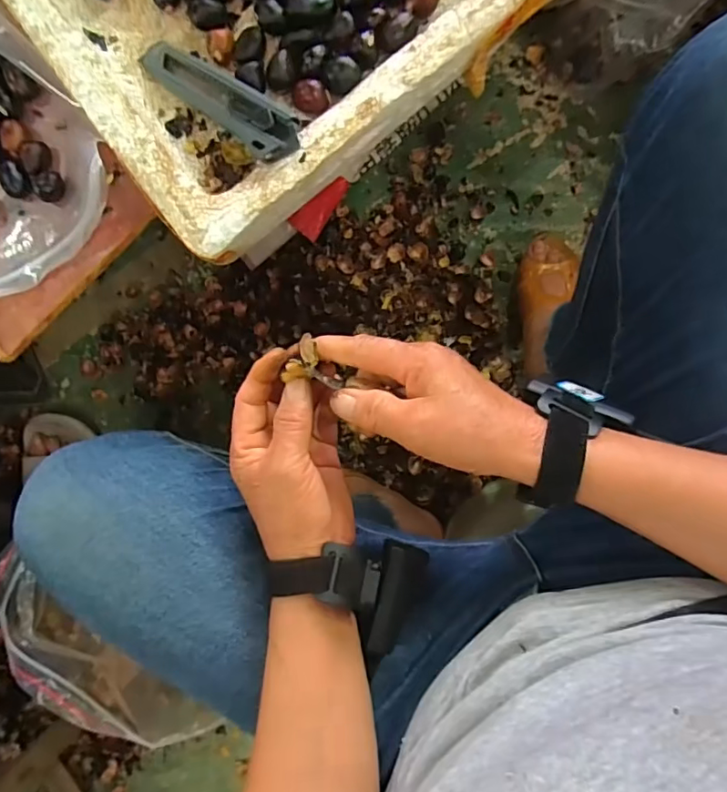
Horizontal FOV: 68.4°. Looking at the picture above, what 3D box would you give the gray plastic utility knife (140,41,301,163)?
[{"bbox_3d":[-0.100,-0.203,0.363,0.139,0.018,0.031,40,96,18],"label":"gray plastic utility knife"}]

